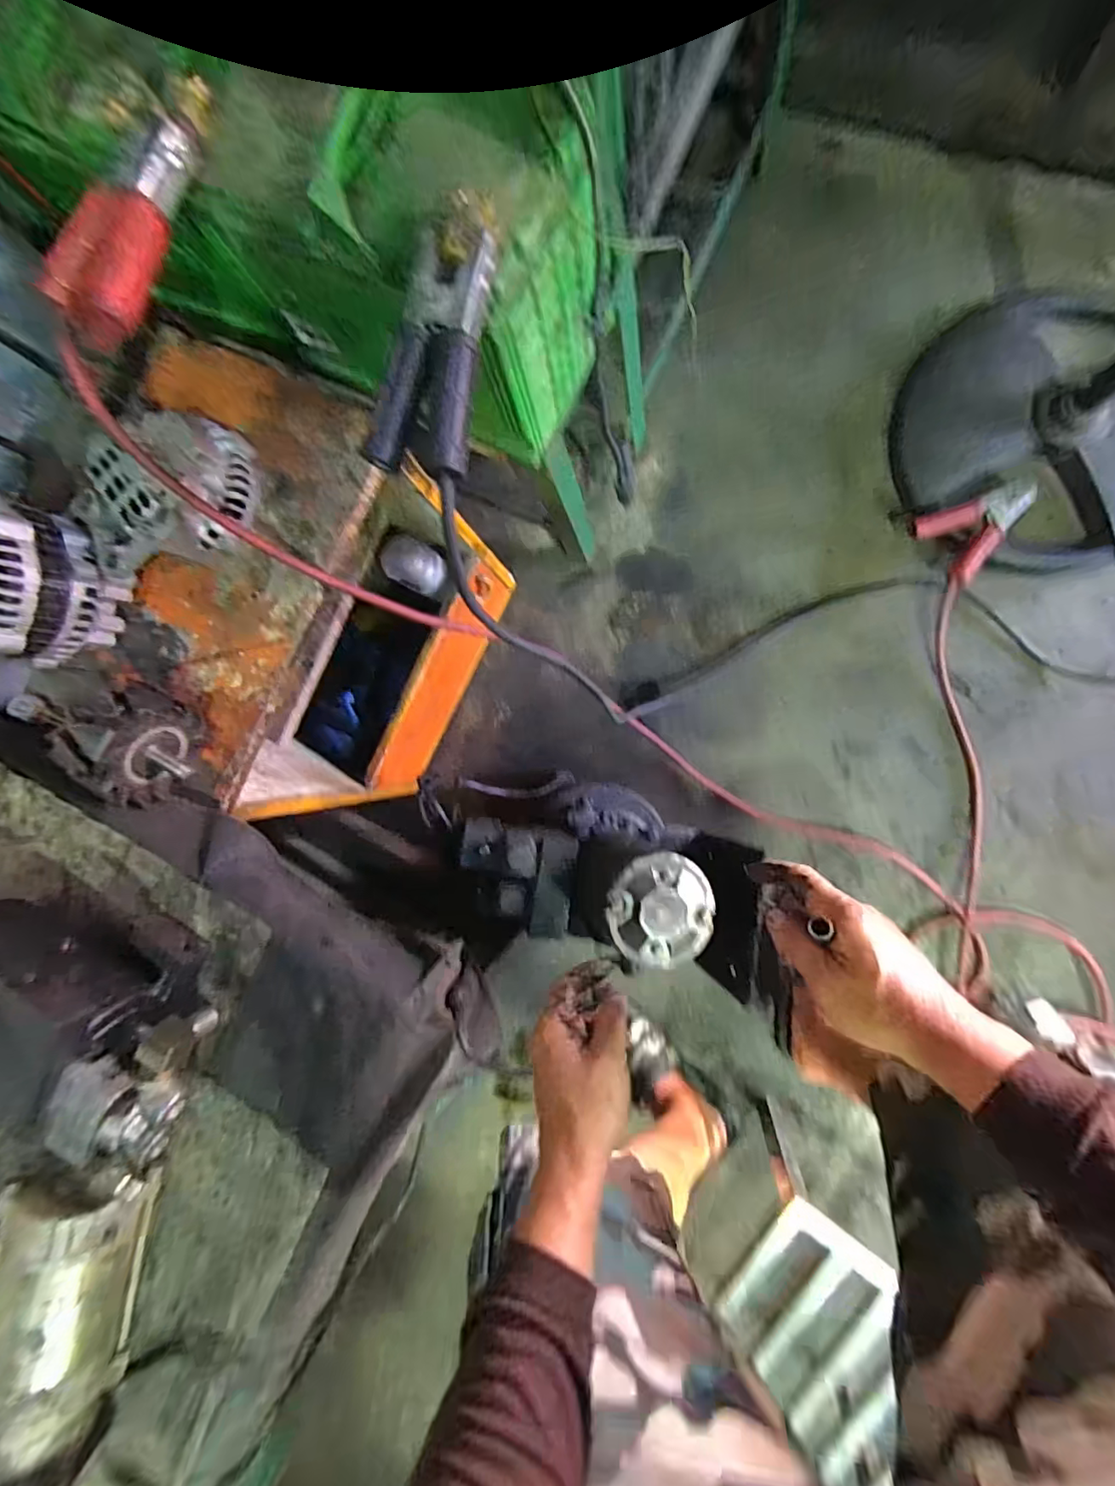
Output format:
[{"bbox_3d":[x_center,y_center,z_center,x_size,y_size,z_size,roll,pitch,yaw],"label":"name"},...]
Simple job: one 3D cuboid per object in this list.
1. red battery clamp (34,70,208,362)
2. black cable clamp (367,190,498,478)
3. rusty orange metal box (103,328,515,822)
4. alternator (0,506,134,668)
[{"bbox_3d":[-0.312,-0.391,0.409,0.074,0.032,0.200,18,93,10],"label":"red battery clamp"},{"bbox_3d":[-0.075,-0.272,0.378,0.061,0.021,0.177,14,92,10],"label":"black cable clamp"},{"bbox_3d":[-0.319,-0.165,0.762,0.287,0.451,0.411,28,94,10],"label":"rusty orange metal box"},{"bbox_3d":[-0.473,-0.141,0.506,0.113,0.123,0.125,20,93,10],"label":"alternator"}]

